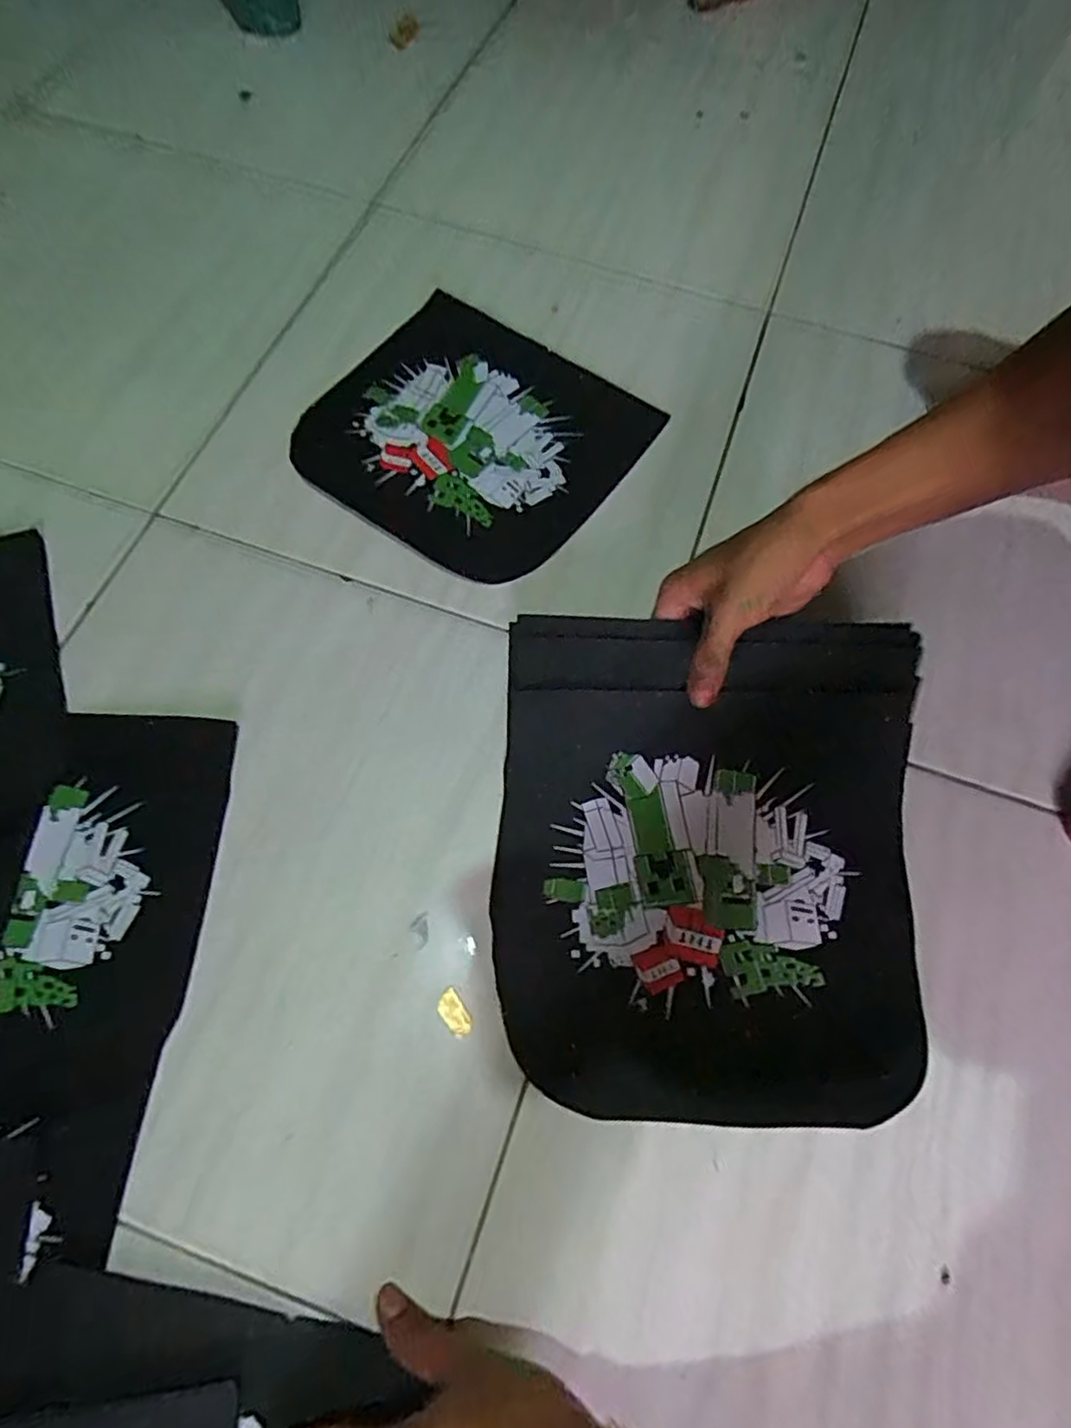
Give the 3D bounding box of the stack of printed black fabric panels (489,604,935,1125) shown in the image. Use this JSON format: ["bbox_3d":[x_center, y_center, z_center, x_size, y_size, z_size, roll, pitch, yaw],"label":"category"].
[{"bbox_3d":[0.107,0.082,0.399,0.257,0.058,0.277,3,68,-1],"label":"stack of printed black fabric panels"}]

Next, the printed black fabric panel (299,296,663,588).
[{"bbox_3d":[-0.050,-0.227,0.548,0.236,0.010,0.224,35,74,7],"label":"printed black fabric panel"}]

